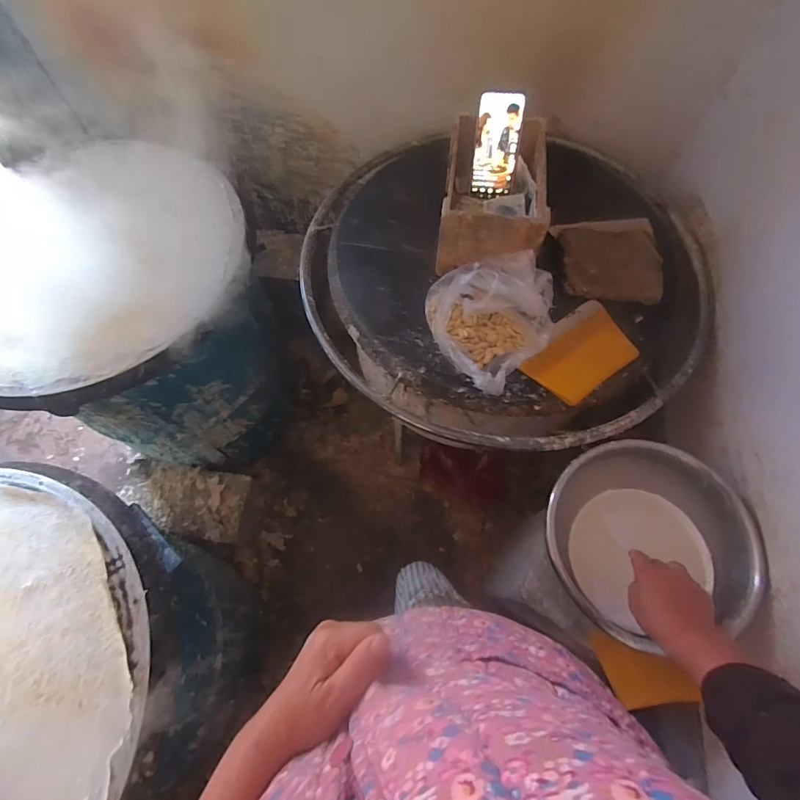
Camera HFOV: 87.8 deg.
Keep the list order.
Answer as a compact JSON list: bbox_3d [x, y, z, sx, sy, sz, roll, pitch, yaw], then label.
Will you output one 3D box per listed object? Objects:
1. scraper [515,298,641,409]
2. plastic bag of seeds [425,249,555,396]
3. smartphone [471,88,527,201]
[{"bbox_3d":[0.294,-0.078,0.684,0.183,0.010,0.121,-35,69,-14],"label":"scraper"},{"bbox_3d":[0.156,-0.111,0.645,0.200,0.097,0.219,-8,65,-4],"label":"plastic bag of seeds"},{"bbox_3d":[0.170,-0.442,0.728,0.079,0.159,0.010,6,26,2],"label":"smartphone"}]

